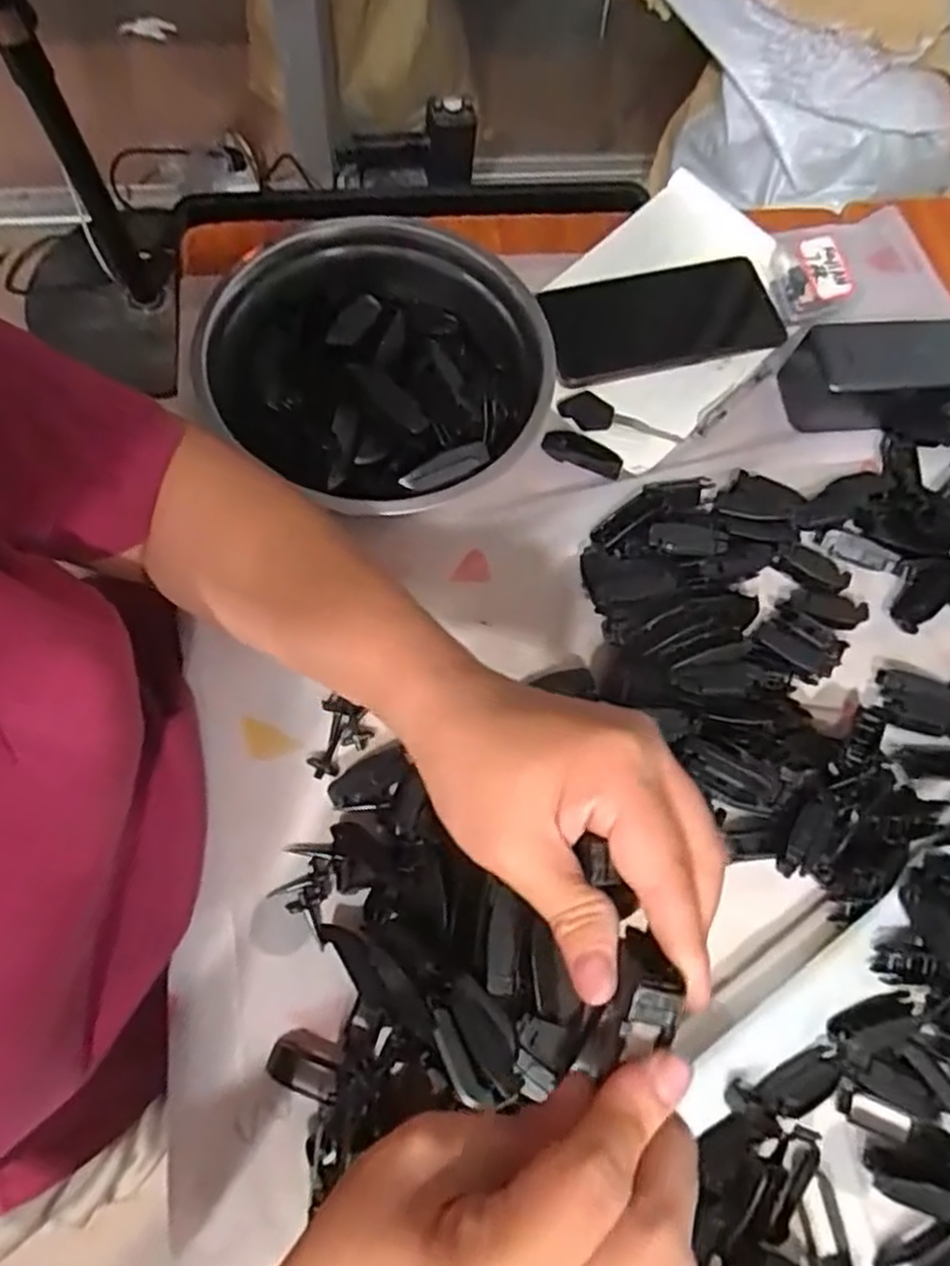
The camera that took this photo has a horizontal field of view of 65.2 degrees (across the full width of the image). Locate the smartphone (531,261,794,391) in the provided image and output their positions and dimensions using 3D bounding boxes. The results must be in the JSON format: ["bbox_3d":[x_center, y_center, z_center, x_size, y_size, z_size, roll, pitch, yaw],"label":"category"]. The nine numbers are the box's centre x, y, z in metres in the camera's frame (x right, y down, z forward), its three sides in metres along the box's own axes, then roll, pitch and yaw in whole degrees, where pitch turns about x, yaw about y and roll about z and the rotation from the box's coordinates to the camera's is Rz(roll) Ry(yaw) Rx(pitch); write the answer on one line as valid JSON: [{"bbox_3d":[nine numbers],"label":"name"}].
[{"bbox_3d":[0.132,-0.220,0.524,0.163,0.012,0.082,-9,71,-8],"label":"smartphone"}]

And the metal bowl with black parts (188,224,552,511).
[{"bbox_3d":[-0.055,-0.159,0.459,0.201,0.075,0.192,2,70,-4],"label":"metal bowl with black parts"}]

